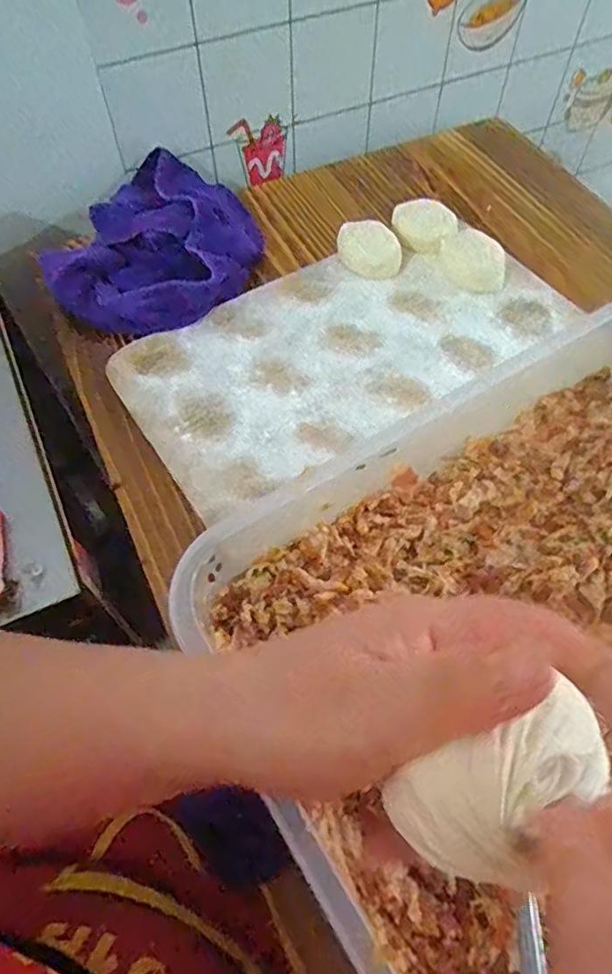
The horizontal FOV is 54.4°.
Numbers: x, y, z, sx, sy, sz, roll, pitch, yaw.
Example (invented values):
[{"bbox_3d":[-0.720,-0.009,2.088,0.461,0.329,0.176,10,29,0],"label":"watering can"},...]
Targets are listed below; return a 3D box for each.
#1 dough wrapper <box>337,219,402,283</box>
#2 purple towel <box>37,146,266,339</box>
[{"bbox_3d":[0.061,-0.227,0.574,0.057,0.013,0.057,-5,95,7],"label":"dough wrapper"},{"bbox_3d":[-0.137,-0.235,0.564,0.176,0.064,0.204,22,62,13],"label":"purple towel"}]

